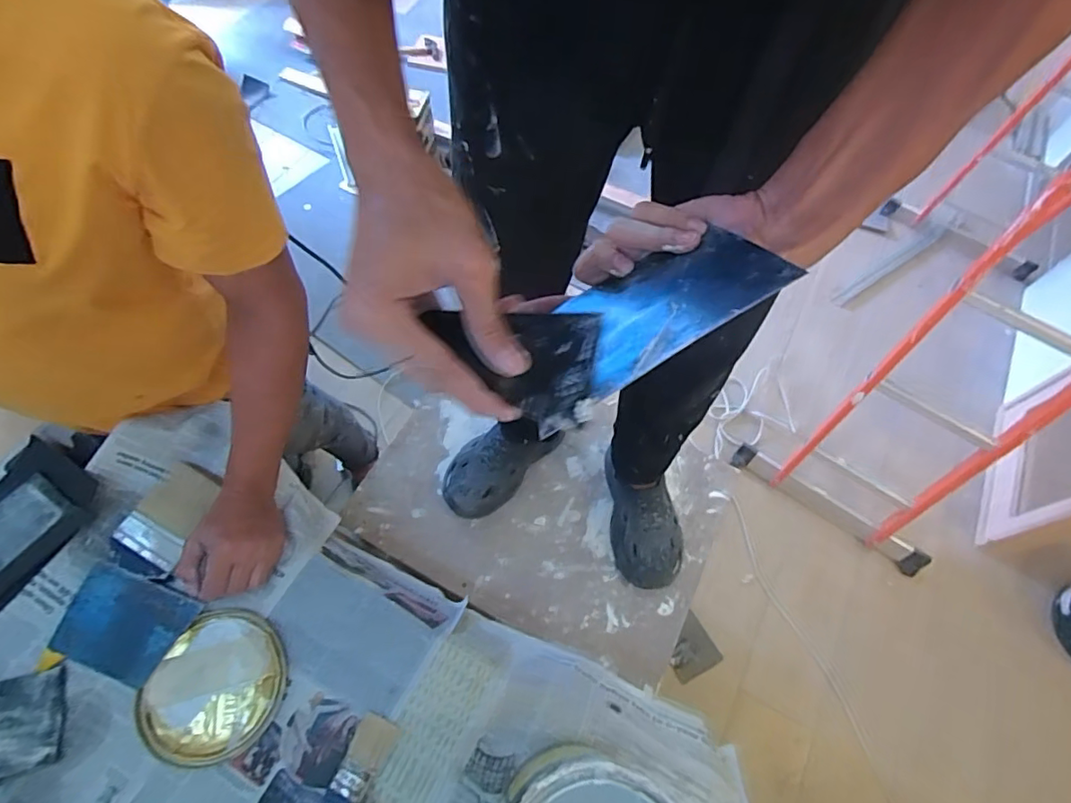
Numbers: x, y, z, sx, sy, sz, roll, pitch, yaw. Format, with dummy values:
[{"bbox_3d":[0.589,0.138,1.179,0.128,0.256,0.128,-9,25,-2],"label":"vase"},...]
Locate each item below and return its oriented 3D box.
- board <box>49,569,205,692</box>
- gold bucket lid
[{"bbox_3d":[-0.474,0.254,0.632,0.135,0.008,0.099,17,64,7],"label":"board"},{"bbox_3d":[-0.353,0.316,0.612,0.140,0.012,0.148,0,63,-1],"label":"gold bucket lid"}]

